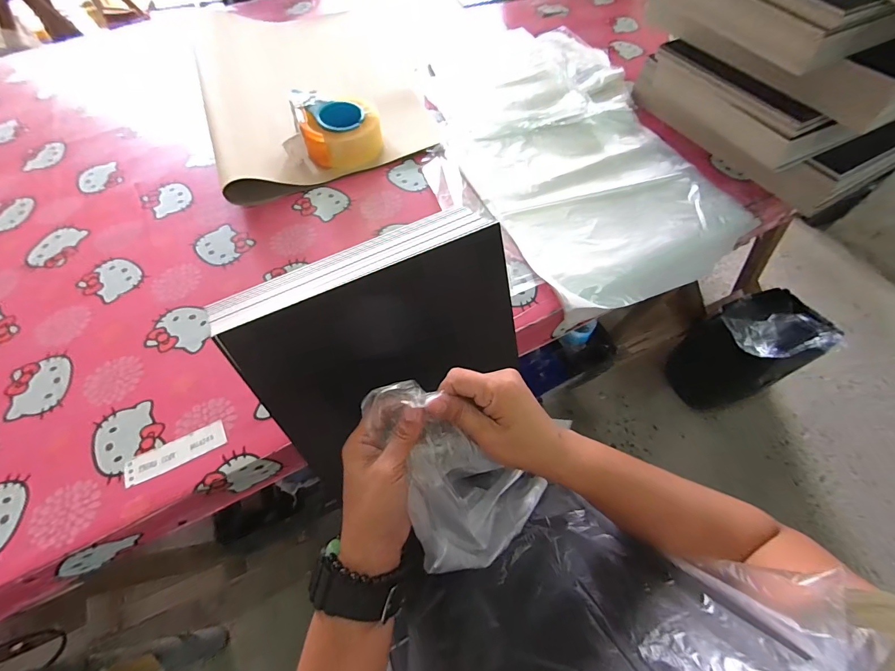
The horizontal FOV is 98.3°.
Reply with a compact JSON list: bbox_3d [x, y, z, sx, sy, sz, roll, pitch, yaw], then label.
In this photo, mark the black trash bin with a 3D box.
[{"bbox_3d":[0.895,0.056,1.193,0.295,0.354,0.233,-20,61,-9],"label":"black trash bin"}]

